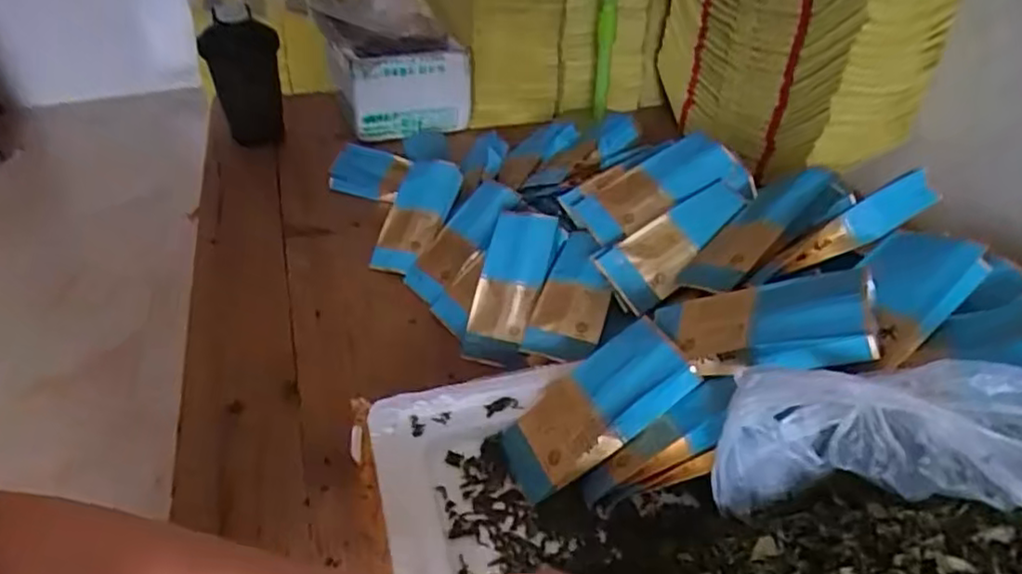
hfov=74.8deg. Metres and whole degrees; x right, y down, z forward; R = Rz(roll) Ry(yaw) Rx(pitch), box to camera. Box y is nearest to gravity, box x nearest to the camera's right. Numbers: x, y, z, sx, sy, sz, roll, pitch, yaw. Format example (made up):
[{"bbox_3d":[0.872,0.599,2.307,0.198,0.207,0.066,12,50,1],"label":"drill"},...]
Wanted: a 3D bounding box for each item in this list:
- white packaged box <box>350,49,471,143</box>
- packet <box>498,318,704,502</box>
[{"bbox_3d":[-0.122,-0.234,0.818,0.143,0.105,0.040,-6,37,-6],"label":"white packaged box"},{"bbox_3d":[0.051,0.075,0.412,0.123,0.023,0.060,-40,39,9],"label":"packet"}]

